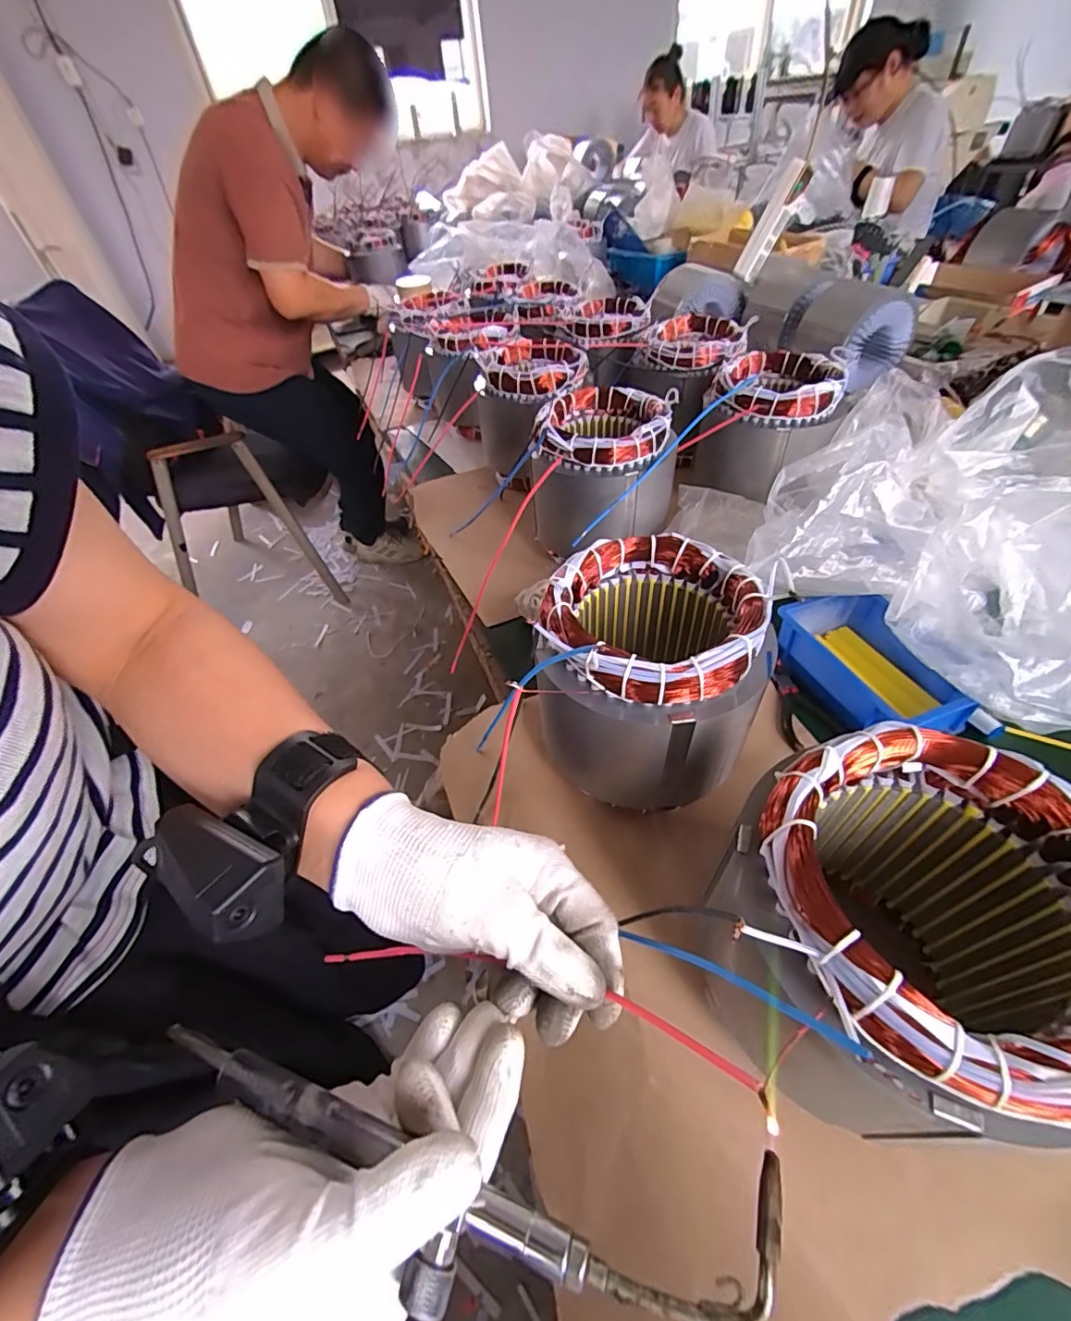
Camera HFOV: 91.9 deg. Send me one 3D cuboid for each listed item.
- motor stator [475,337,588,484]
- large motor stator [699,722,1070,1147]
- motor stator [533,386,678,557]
[{"bbox_3d":[-0.007,-0.336,0.723,0.126,0.157,0.121,-4,47,4],"label":"motor stator"},{"bbox_3d":[0.170,0.137,0.254,0.143,0.163,0.143,3,48,10],"label":"large motor stator"},{"bbox_3d":[0.074,-0.201,0.585,0.135,0.154,0.135,-4,47,4],"label":"motor stator"}]

